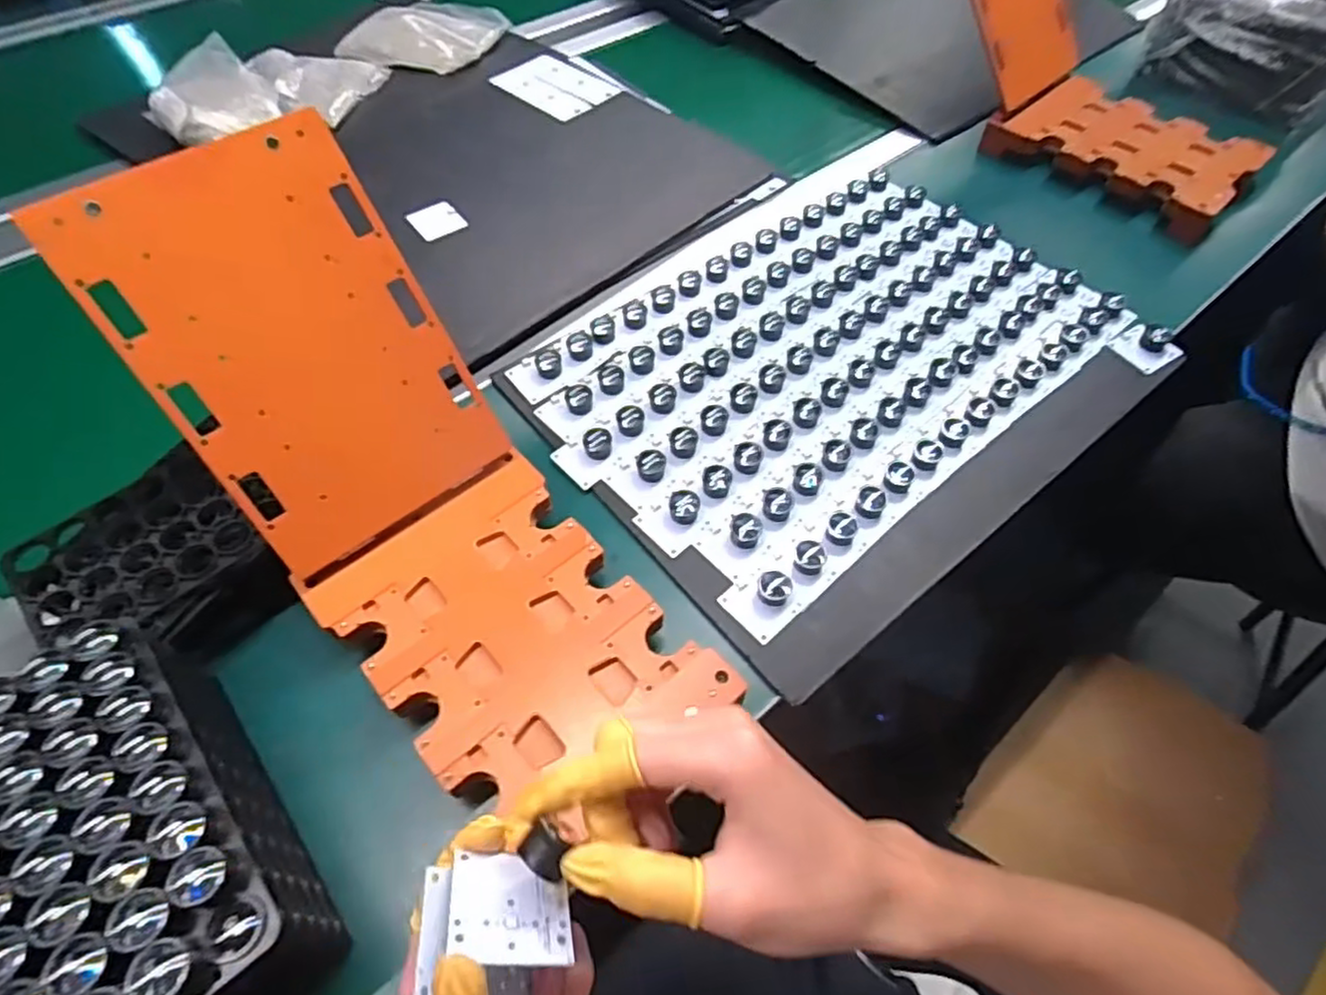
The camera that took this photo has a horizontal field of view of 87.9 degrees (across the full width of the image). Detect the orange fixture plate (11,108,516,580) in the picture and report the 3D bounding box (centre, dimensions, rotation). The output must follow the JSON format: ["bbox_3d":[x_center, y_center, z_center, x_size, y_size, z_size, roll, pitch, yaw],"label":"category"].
[{"bbox_3d":[-0.213,-0.087,0.418,0.157,0.232,0.007,-36,26,-22],"label":"orange fixture plate"}]

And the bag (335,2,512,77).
[{"bbox_3d":[-0.316,-0.615,0.908,0.187,0.027,0.158,9,56,6],"label":"bag"}]

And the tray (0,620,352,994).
[{"bbox_3d":[-0.257,0.170,0.341,0.099,0.102,0.191,-34,62,-21],"label":"tray"}]

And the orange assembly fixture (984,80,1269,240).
[{"bbox_3d":[0.514,-0.381,0.750,0.174,0.041,0.266,-36,63,-22],"label":"orange assembly fixture"}]

